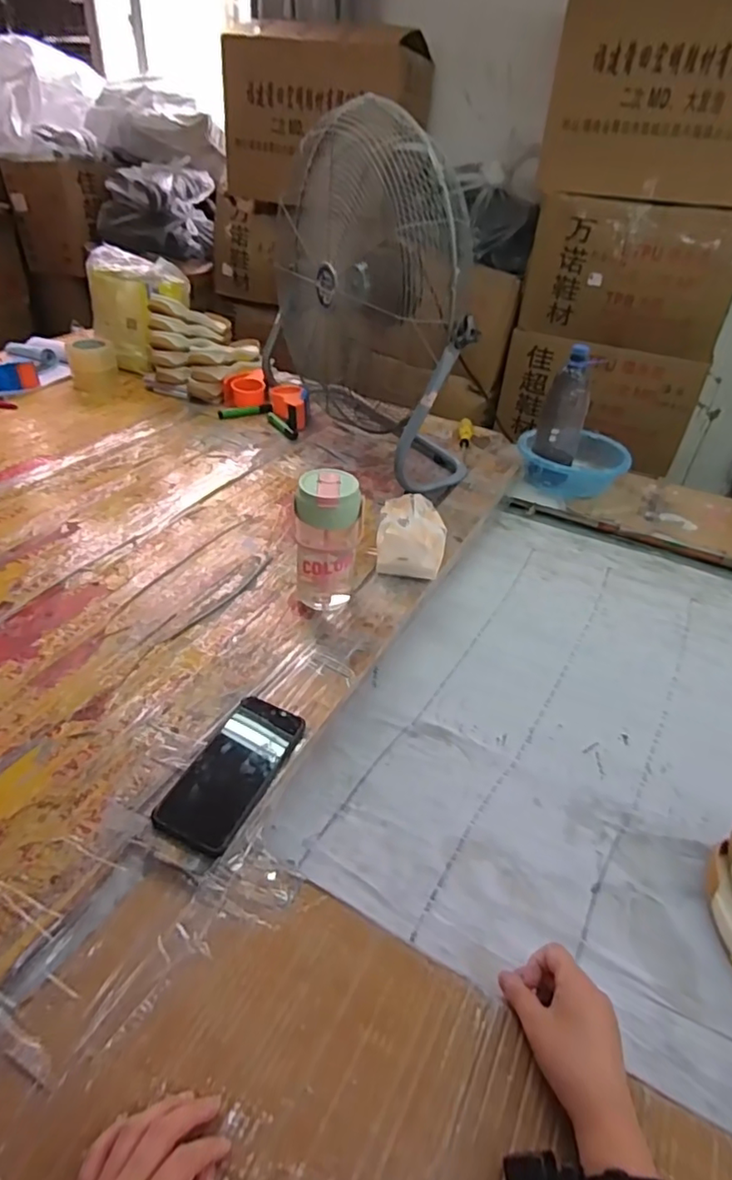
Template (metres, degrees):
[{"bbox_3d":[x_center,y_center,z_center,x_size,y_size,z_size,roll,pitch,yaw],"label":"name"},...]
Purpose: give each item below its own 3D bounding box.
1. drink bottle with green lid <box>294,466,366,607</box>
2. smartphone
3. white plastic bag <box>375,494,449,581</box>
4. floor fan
[{"bbox_3d":[-0.050,-0.056,0.777,0.079,0.191,0.084,7,39,1],"label":"drink bottle with green lid"},{"bbox_3d":[-0.133,0.179,0.580,0.078,0.011,0.166,21,44,14],"label":"smartphone"},{"bbox_3d":[0.072,-0.094,0.882,0.101,0.070,0.149,7,38,4],"label":"white plastic bag"},{"bbox_3d":[0.015,-0.550,1.103,0.207,0.507,0.565,-19,44,-27],"label":"floor fan"}]

